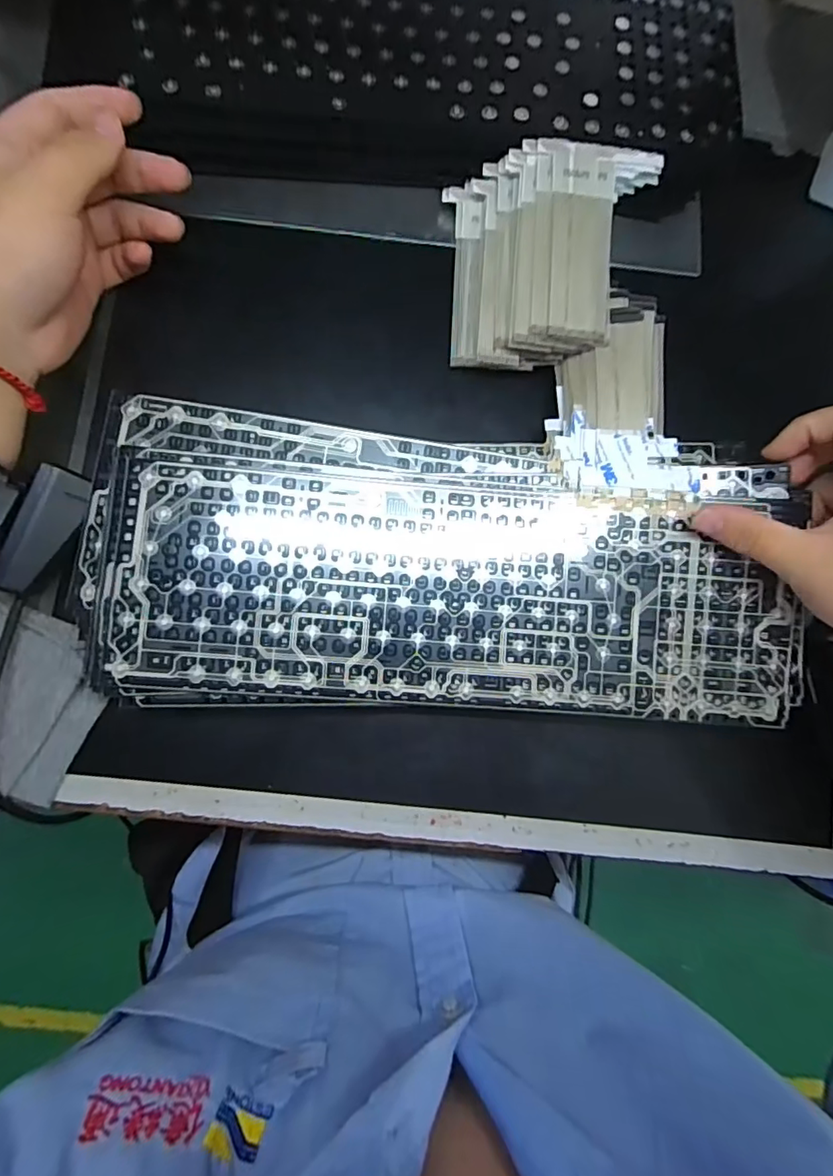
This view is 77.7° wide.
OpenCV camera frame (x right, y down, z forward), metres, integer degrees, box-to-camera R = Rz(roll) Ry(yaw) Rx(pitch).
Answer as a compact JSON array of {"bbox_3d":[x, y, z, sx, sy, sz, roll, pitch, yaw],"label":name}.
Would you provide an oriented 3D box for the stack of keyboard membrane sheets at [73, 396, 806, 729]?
[{"bbox_3d":[0.020,-0.012,0.282,0.375,0.017,0.155,4,85,-3],"label":"stack of keyboard membrane sheets"}]

